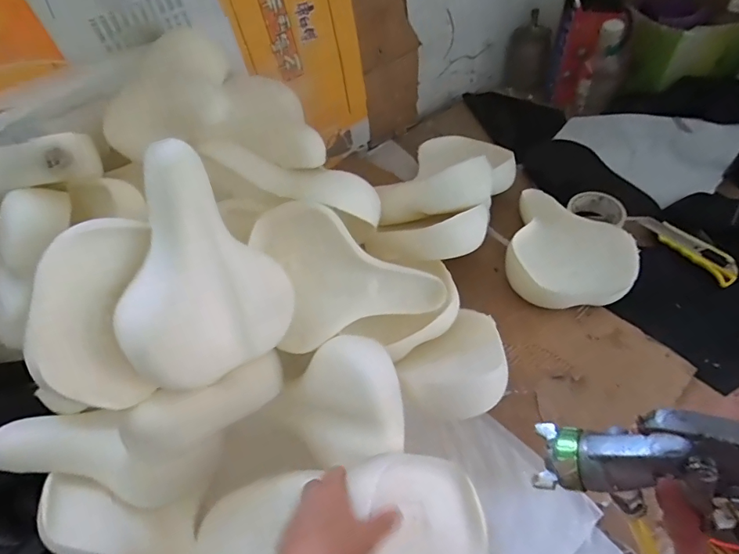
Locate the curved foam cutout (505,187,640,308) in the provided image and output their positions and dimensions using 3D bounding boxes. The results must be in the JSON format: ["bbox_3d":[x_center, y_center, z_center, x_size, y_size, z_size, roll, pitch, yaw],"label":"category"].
[{"bbox_3d":[0.317,-0.044,0.720,0.182,0.068,0.206,13,54,16],"label":"curved foam cutout"}]

